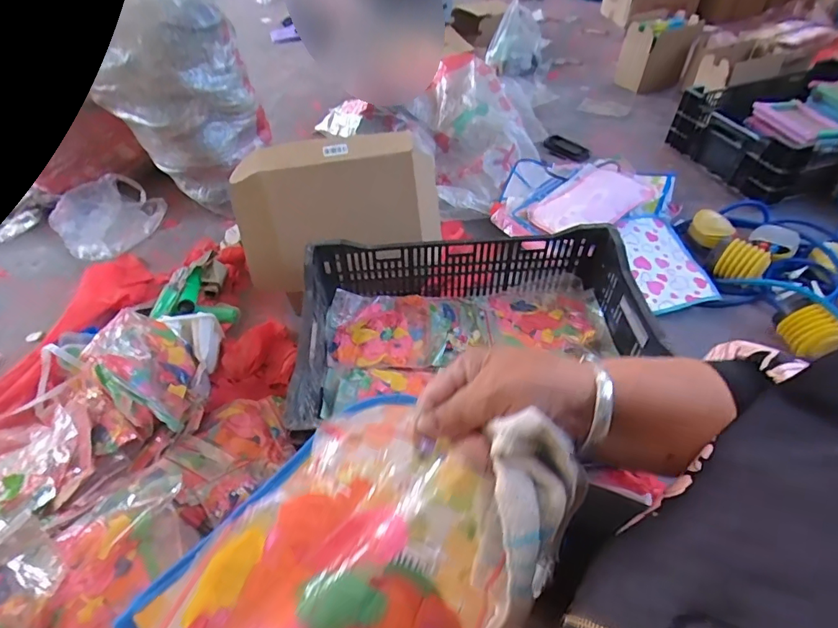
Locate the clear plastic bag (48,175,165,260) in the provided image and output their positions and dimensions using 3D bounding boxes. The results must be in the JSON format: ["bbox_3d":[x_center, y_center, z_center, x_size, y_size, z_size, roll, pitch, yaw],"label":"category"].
[{"bbox_3d":[-0.890,-0.288,1.367,0.285,0.076,0.252,-31,55,-23],"label":"clear plastic bag"}]

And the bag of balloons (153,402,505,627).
[{"bbox_3d":[-0.041,0.161,0.259,0.167,0.030,0.215,24,67,-6],"label":"bag of balloons"}]

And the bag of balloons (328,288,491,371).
[{"bbox_3d":[-0.022,0.032,0.953,0.318,0.041,0.194,-5,49,-2],"label":"bag of balloons"}]

